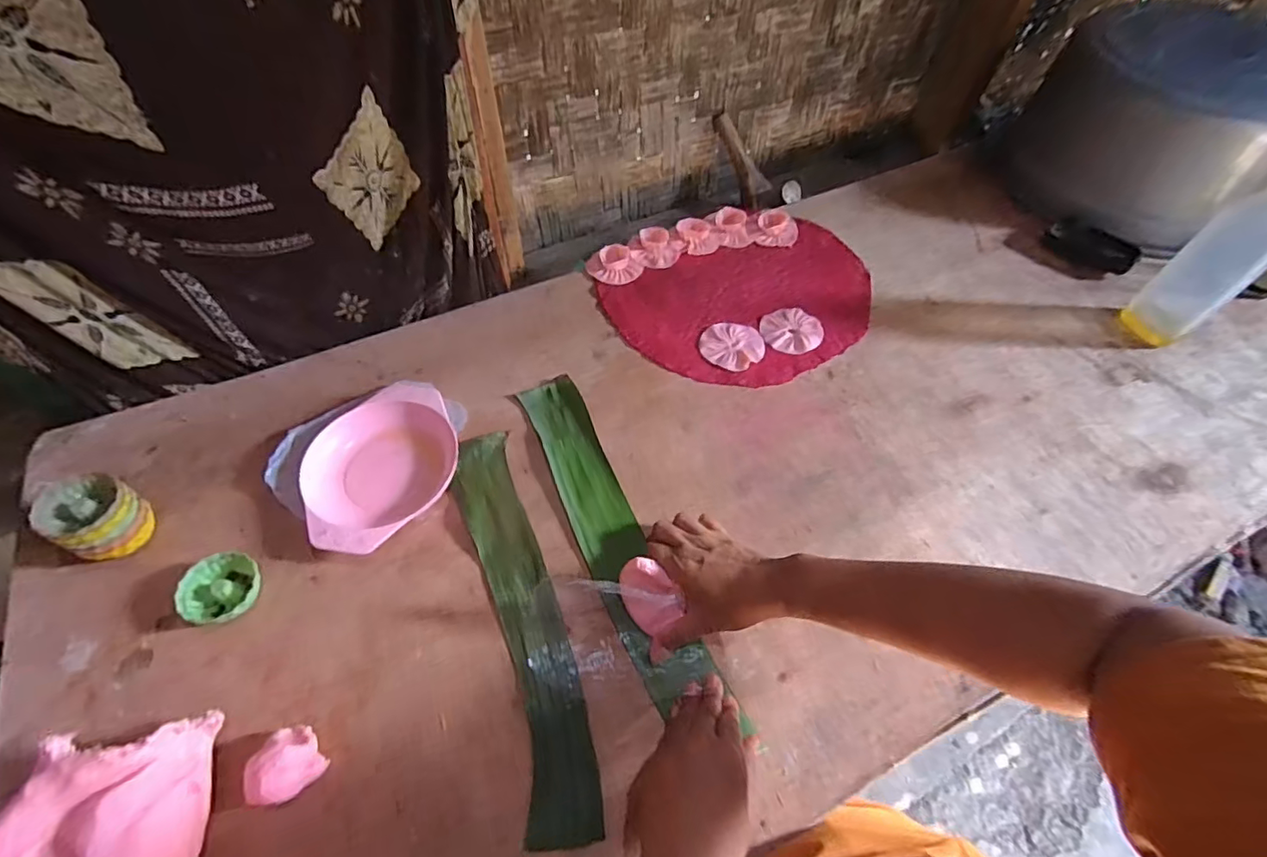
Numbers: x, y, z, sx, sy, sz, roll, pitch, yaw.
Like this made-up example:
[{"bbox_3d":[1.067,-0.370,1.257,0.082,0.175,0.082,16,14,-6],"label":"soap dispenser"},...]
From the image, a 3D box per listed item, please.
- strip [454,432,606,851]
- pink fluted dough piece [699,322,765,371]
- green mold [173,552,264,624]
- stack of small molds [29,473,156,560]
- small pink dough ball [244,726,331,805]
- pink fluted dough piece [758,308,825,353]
[{"bbox_3d":[-0.102,0.158,0.506,0.065,0.005,0.365,-15,58,-11],"label":"strip"},{"bbox_3d":[0.121,-0.102,0.687,0.076,0.004,0.074,1,57,-1],"label":"pink fluted dough piece"},{"bbox_3d":[-0.365,0.144,0.501,0.062,0.029,0.061,17,58,9],"label":"green mold"},{"bbox_3d":[-0.488,0.084,0.516,0.072,0.068,0.065,25,59,14],"label":"stack of small molds"},{"bbox_3d":[-0.254,0.250,0.415,0.039,0.045,0.047,12,57,7],"label":"small pink dough ball"},{"bbox_3d":[0.199,-0.124,0.703,0.074,0.007,0.075,1,57,-1],"label":"pink fluted dough piece"}]

